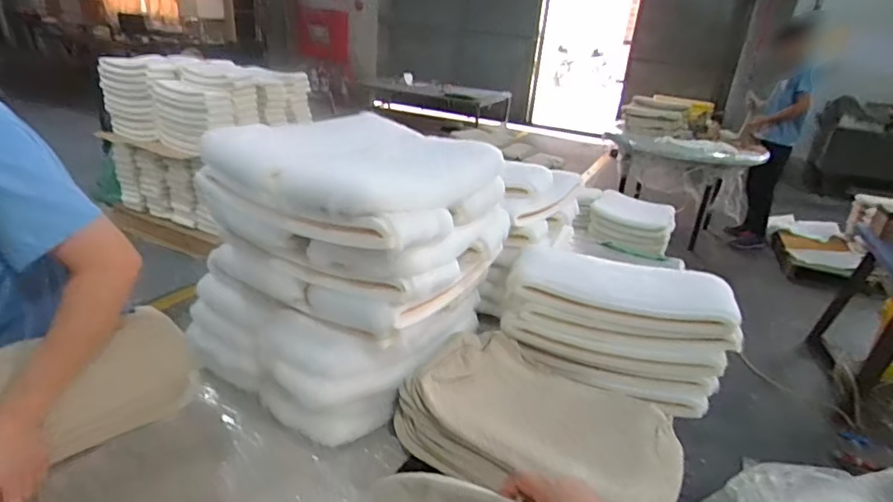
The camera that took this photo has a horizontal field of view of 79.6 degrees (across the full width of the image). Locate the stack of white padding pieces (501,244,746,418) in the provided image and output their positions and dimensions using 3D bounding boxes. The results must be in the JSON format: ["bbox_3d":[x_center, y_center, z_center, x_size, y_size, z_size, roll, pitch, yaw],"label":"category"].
[{"bbox_3d":[0.380,0.155,1.218,0.473,0.235,0.247,13,26,16],"label":"stack of white padding pieces"}]

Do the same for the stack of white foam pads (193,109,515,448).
[{"bbox_3d":[-0.192,0.018,1.128,0.483,0.500,0.484,17,27,25],"label":"stack of white foam pads"}]

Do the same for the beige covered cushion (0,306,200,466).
[{"bbox_3d":[-0.642,0.256,0.850,0.109,0.249,0.436,22,30,33],"label":"beige covered cushion"}]

